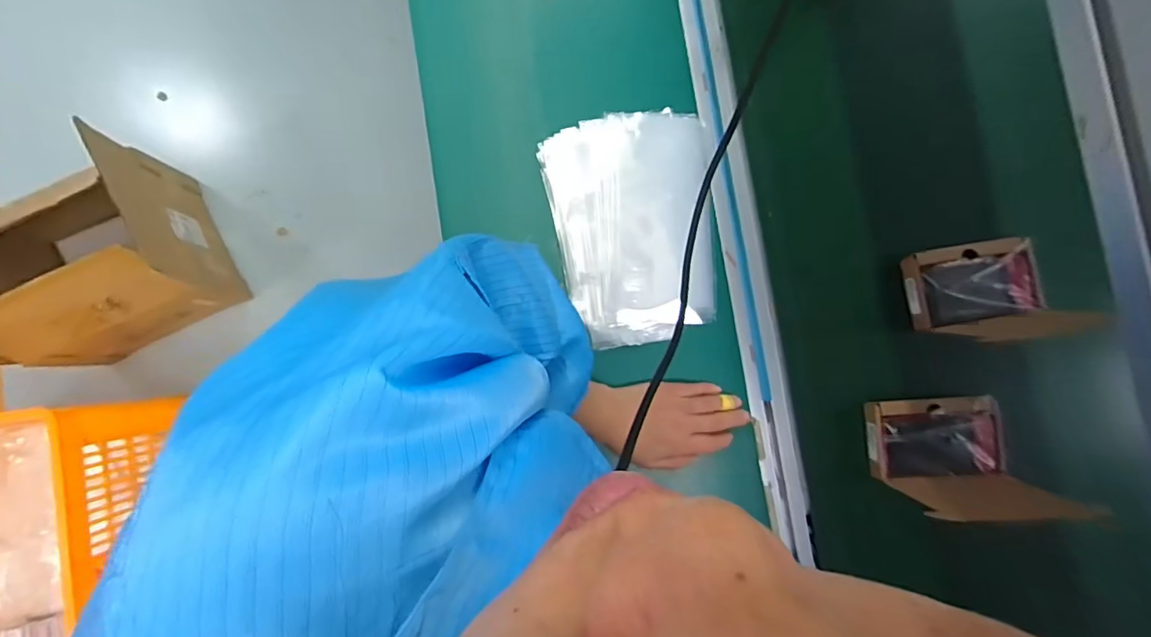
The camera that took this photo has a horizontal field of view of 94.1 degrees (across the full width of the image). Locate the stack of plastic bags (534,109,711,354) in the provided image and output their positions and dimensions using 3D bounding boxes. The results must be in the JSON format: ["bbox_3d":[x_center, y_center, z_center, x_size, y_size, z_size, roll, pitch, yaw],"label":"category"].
[{"bbox_3d":[0.070,-0.102,0.587,0.178,0.024,0.247,-10,86,-1],"label":"stack of plastic bags"}]

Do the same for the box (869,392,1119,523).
[{"bbox_3d":[0.401,0.127,0.522,0.156,0.158,0.094,-5,86,-1],"label":"box"}]

